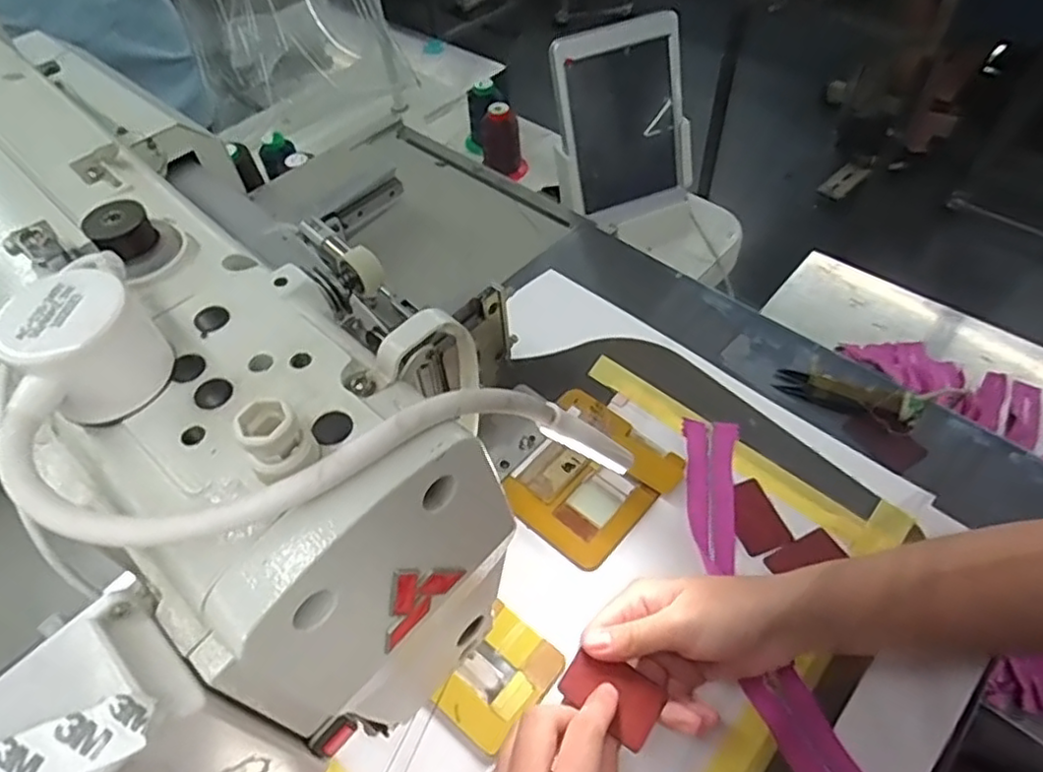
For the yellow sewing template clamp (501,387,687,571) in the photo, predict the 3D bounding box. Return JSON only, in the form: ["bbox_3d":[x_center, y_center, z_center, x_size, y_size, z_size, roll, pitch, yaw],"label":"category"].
[{"bbox_3d":[0.045,0.061,0.476,0.109,0.019,0.113,35,63,27],"label":"yellow sewing template clamp"}]

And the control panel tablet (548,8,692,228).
[{"bbox_3d":[0.116,-0.298,0.747,0.160,0.209,0.021,-21,32,-8],"label":"control panel tablet"}]

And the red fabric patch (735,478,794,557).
[{"bbox_3d":[0.164,0.092,0.460,0.034,0.005,0.052,-16,52,-8],"label":"red fabric patch"}]

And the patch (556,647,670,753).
[{"bbox_3d":[0.047,0.163,0.344,0.051,0.005,0.032,30,58,8],"label":"patch"}]

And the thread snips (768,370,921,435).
[{"bbox_3d":[0.255,0.004,0.512,0.103,0.012,0.028,20,56,19],"label":"thread snips"}]

